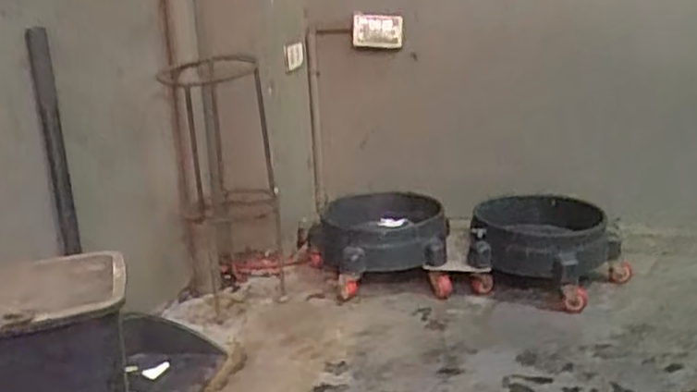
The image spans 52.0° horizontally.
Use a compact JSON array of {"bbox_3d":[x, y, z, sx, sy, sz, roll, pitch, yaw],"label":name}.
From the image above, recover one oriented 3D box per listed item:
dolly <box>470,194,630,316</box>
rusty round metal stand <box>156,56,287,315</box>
[{"bbox_3d":[0.445,0.110,1.597,0.322,0.158,0.340,-3,15,1],"label":"dolly"},{"bbox_3d":[-0.258,-0.014,1.586,0.201,0.496,0.254,-4,15,-5],"label":"rusty round metal stand"}]

